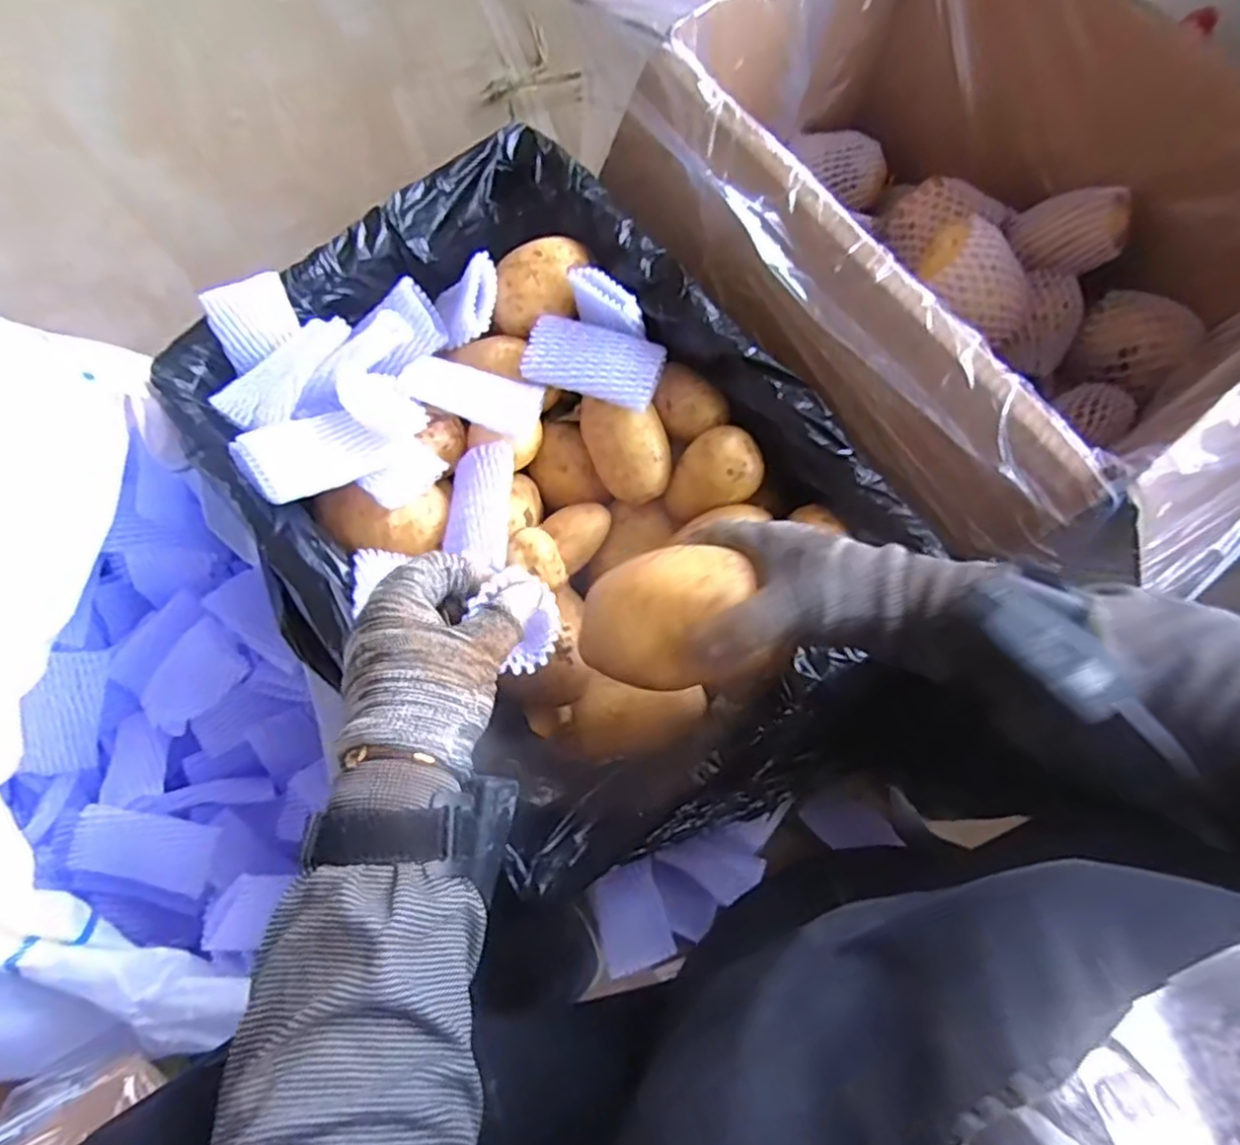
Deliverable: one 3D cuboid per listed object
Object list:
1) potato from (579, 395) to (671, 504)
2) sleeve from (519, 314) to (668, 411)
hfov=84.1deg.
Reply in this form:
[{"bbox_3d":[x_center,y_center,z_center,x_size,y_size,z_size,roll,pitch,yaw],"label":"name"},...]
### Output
[{"bbox_3d":[0.007,-0.102,0.542,0.059,0.041,0.088,-22,76,-4],"label":"potato"},{"bbox_3d":[-0.021,-0.162,0.523,0.102,0.011,0.056,18,77,6],"label":"sleeve"}]

